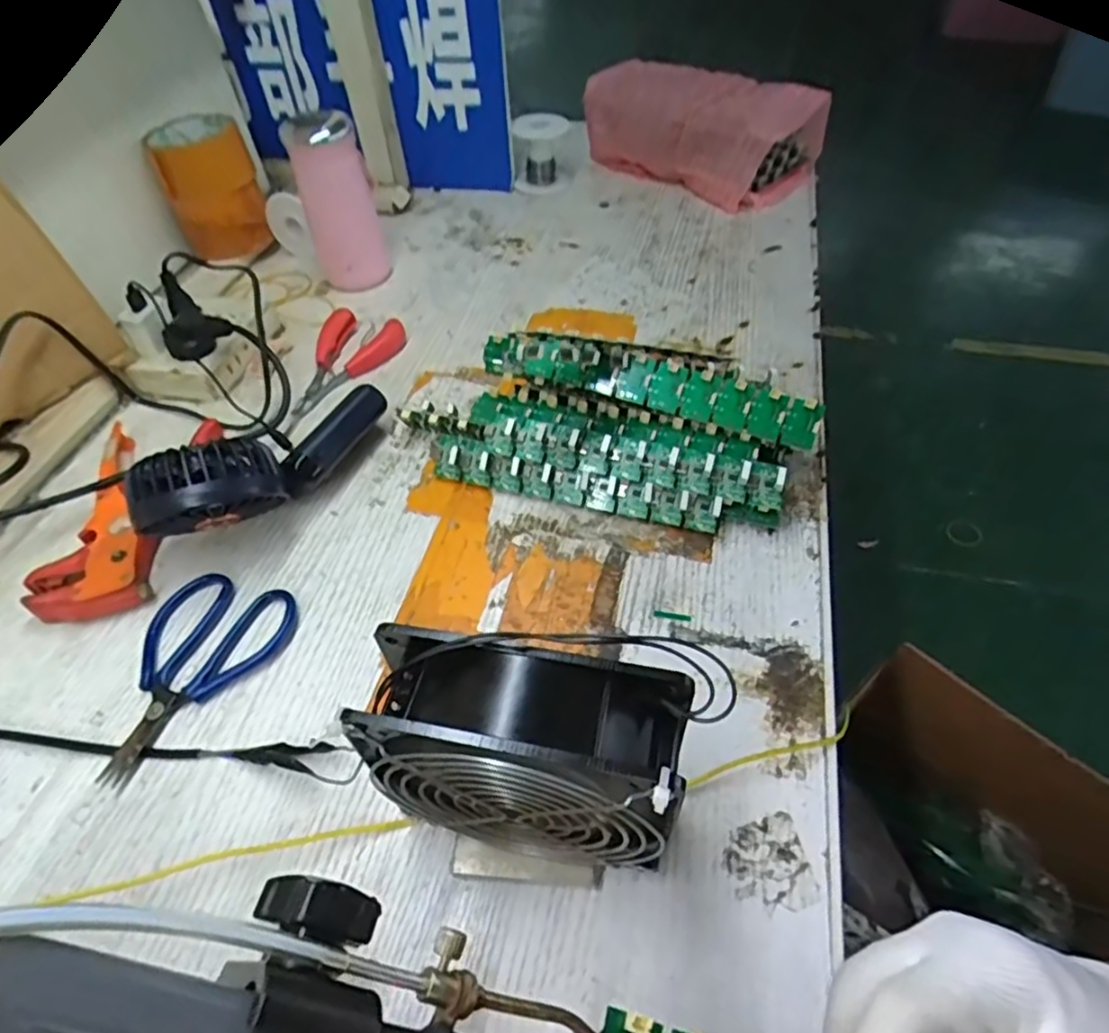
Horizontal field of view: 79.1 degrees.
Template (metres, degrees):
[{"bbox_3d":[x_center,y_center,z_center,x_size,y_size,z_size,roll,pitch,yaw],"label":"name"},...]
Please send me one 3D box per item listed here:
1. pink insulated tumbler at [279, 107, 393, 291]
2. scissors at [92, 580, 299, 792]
[{"bbox_3d":[-0.200,-0.290,0.623,0.065,0.140,0.066,-1,50,2],"label":"pink insulated tumbler"},{"bbox_3d":[-0.214,0.085,0.386,0.074,0.013,0.129,25,55,22],"label":"scissors"}]

